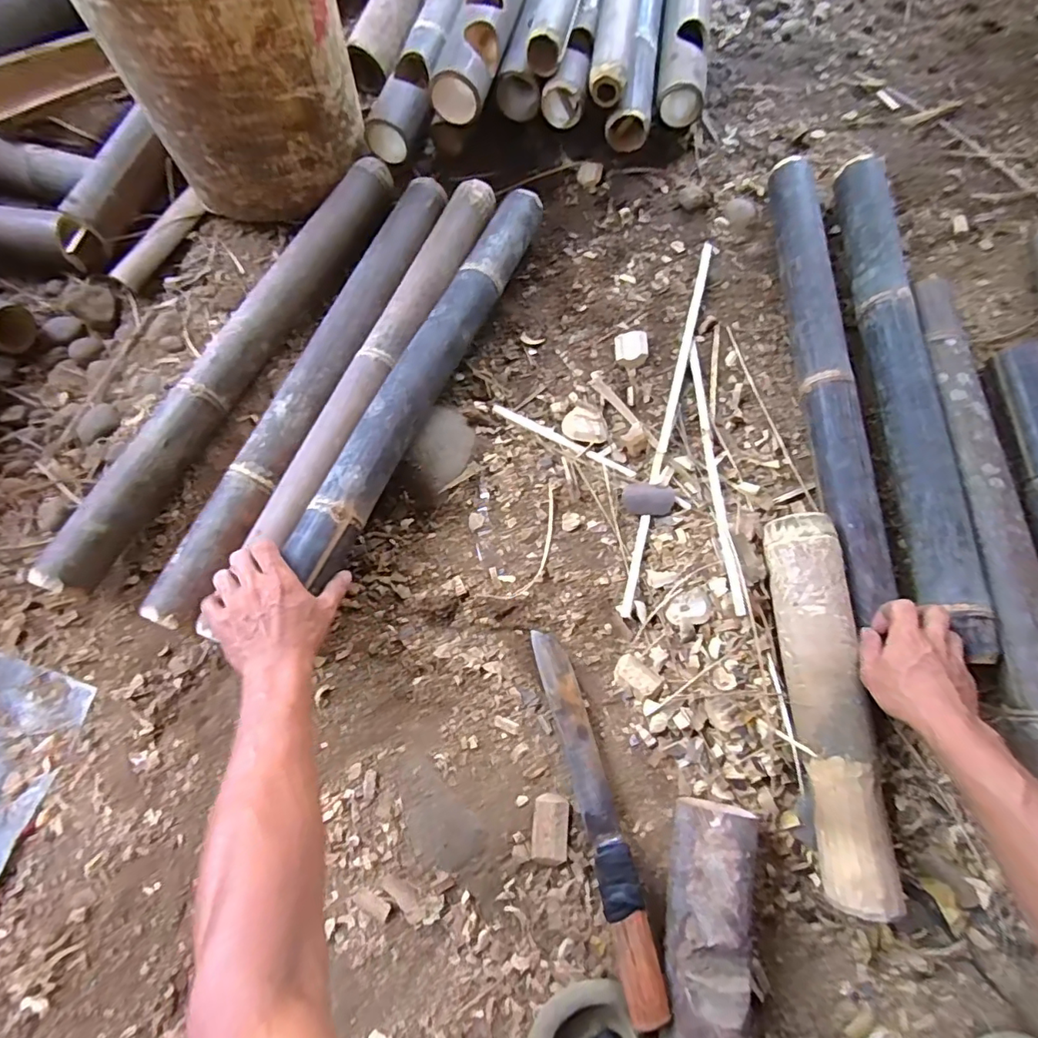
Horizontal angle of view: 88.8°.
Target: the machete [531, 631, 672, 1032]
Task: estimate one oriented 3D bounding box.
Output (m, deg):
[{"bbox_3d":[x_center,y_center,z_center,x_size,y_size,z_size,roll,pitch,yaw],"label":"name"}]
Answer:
[{"bbox_3d":[0.076,0.283,0.532,0.039,0.024,0.342,-14,63,-5],"label":"machete"}]

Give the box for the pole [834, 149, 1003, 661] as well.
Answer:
[{"bbox_3d":[0.462,-0.169,0.630,0.061,0.054,0.630,1,72,-2],"label":"pole"}]

